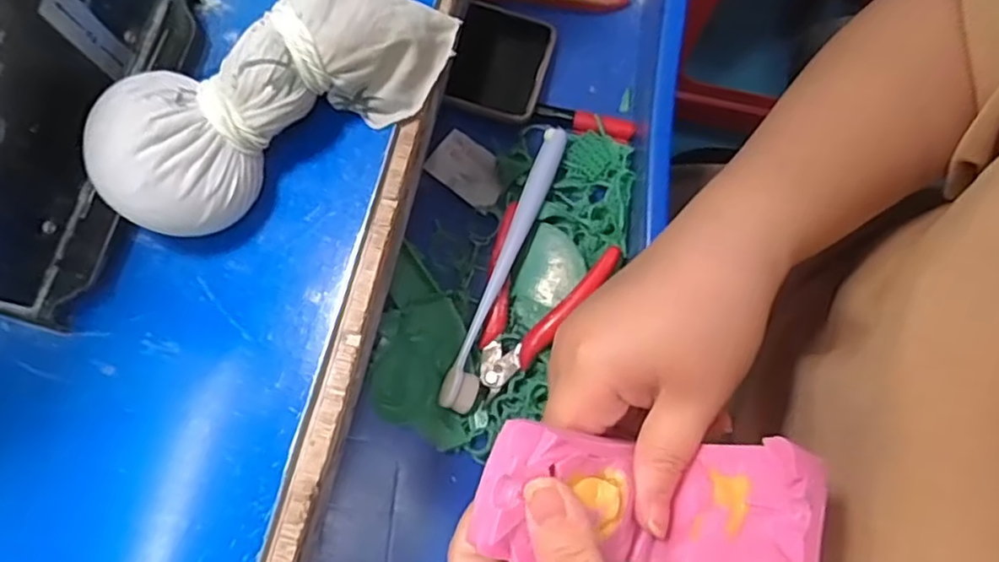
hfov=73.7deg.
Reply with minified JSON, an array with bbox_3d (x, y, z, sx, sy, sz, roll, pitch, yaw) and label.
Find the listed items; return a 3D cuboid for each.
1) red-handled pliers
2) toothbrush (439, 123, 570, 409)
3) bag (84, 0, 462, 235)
[{"bbox_3d":[0.019,0.015,0.408,0.074,0.011,0.109,24,79,7],"label":"red-handled pliers"},{"bbox_3d":[0.006,-0.009,0.410,0.020,0.019,0.183,21,79,6],"label":"toothbrush"},{"bbox_3d":[-0.086,-0.076,0.267,0.145,0.052,0.052,-38,79,-7],"label":"bag"}]

